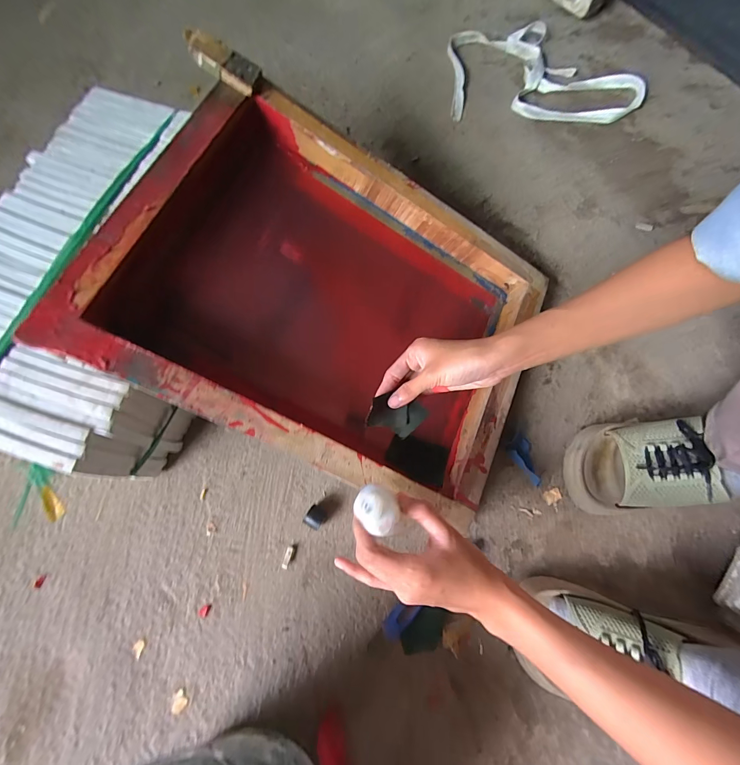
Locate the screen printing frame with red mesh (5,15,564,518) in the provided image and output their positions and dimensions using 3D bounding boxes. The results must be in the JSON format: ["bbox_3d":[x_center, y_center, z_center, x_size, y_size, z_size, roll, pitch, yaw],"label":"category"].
[{"bbox_3d":[-0.028,-0.094,0.405,0.459,0.072,0.354,27,69,-16],"label":"screen printing frame with red mesh"}]

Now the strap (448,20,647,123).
[{"bbox_3d":[0.312,-0.565,0.657,0.324,0.017,0.231,0,72,1],"label":"strap"}]

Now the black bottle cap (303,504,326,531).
[{"bbox_3d":[-0.063,0.157,0.422,0.021,0.022,0.023,29,74,10],"label":"black bottle cap"}]

